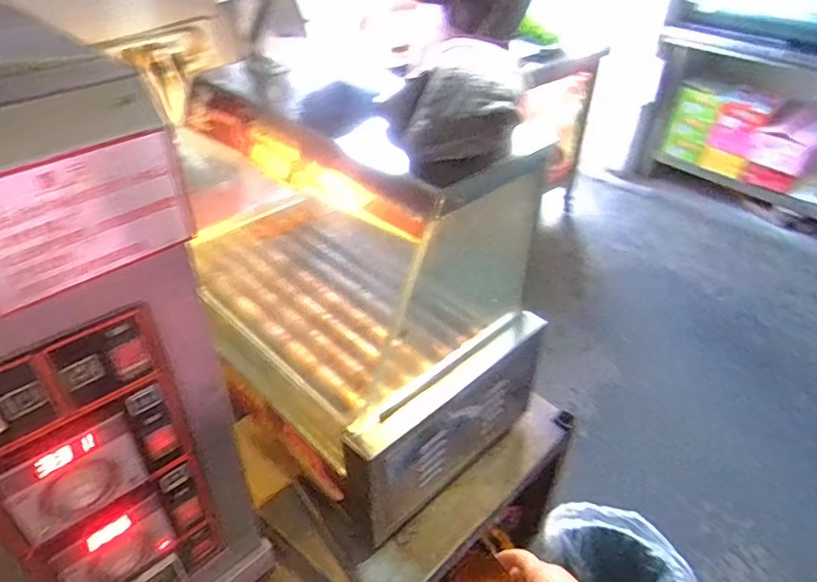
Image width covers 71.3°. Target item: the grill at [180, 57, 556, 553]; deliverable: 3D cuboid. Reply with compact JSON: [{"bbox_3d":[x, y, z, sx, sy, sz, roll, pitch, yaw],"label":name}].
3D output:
[{"bbox_3d":[-0.144,-0.041,0.856,0.608,0.444,0.329,29,46,31],"label":"grill"}]

